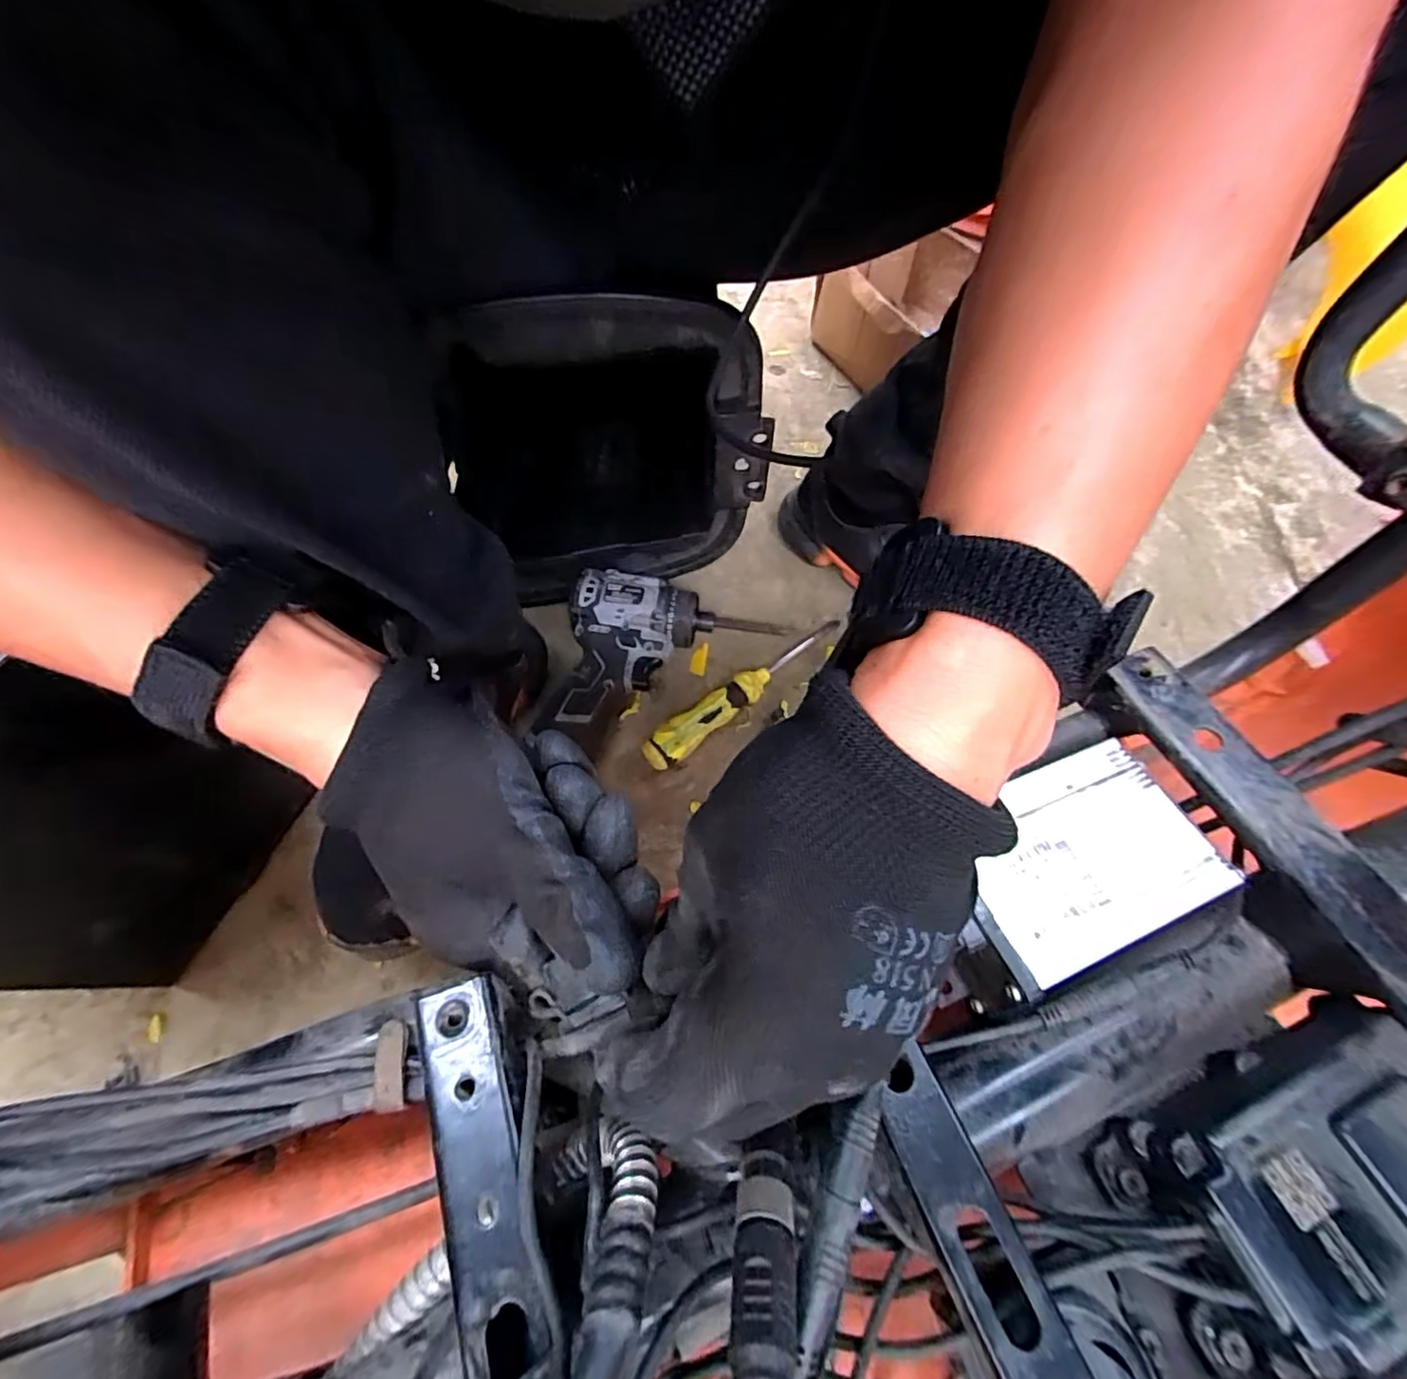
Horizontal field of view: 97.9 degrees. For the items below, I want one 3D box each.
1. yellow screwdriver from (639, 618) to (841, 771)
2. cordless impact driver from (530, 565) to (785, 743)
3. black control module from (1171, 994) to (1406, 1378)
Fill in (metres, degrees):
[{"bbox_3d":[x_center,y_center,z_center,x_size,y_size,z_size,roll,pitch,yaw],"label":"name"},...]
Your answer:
[{"bbox_3d":[0.035,-0.002,0.504,0.202,0.027,0.028,-38,71,-15],"label":"yellow screwdriver"},{"bbox_3d":[-0.030,-0.018,0.498,0.169,0.055,0.140,9,66,4],"label":"cordless impact driver"},{"bbox_3d":[0.194,0.145,0.185,0.093,0.020,0.060,-20,67,-8],"label":"black control module"}]

